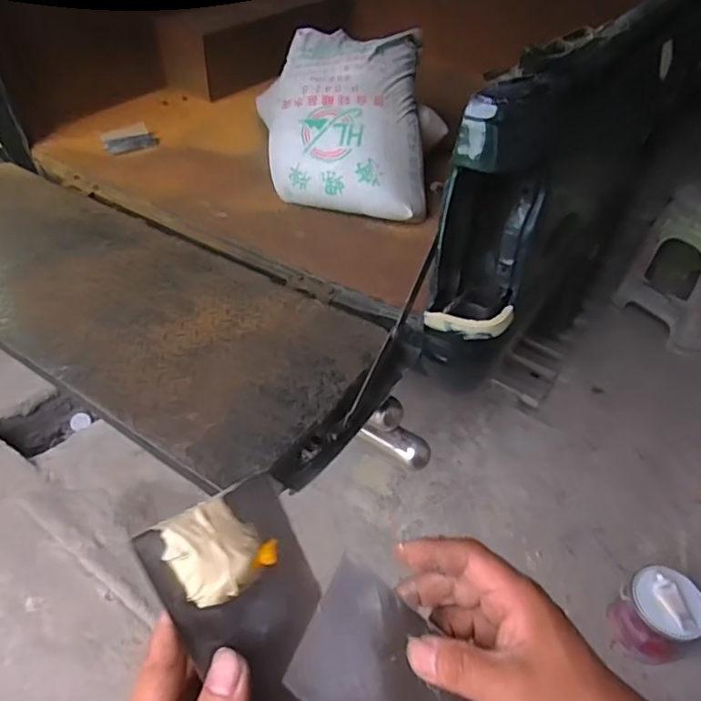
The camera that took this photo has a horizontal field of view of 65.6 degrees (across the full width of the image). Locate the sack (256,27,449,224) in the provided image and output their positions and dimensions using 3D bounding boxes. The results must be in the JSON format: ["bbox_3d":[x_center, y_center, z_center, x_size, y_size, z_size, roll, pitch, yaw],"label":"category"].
[{"bbox_3d":[0.003,-0.604,1.415,0.428,0.292,0.493,6,45,3],"label":"sack"}]

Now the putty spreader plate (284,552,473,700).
[{"bbox_3d":[0.032,0.182,0.290,0.130,0.009,0.071,38,58,8],"label":"putty spreader plate"}]

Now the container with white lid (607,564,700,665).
[{"bbox_3d":[0.696,0.587,1.228,0.163,0.160,0.159,-23,50,-25],"label":"container with white lid"}]

